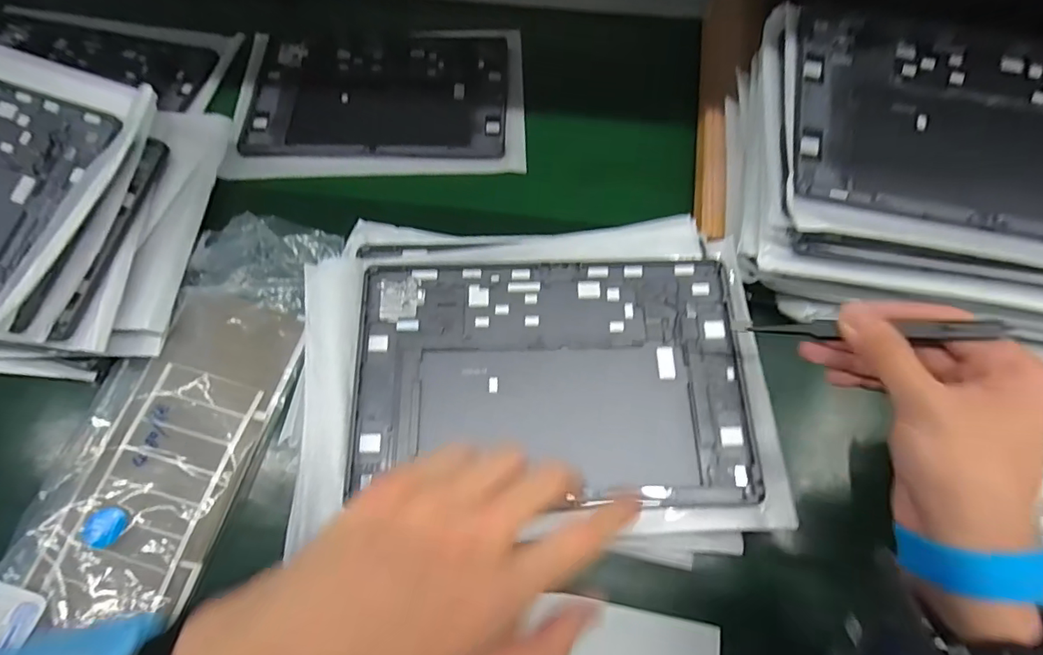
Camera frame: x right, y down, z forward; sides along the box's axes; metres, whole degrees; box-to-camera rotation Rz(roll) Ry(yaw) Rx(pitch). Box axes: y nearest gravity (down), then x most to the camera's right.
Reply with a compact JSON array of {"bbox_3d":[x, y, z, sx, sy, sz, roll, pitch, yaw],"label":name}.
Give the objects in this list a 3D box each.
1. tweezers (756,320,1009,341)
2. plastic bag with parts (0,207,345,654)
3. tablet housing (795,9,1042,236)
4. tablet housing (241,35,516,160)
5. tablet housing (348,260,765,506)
[{"bbox_3d":[0.183,0.001,0.267,0.112,0.006,0.011,1,64,25],"label":"tweezers"},{"bbox_3d":[-0.251,0.059,0.371,0.126,0.031,0.335,14,67,5],"label":"plastic bag with parts"},{"bbox_3d":[0.325,-0.142,0.360,0.261,0.009,0.159,9,73,2],"label":"tablet housing"},{"bbox_3d":[-0.141,-0.237,0.516,0.250,0.010,0.173,0,66,-1],"label":"tablet housing"},{"bbox_3d":[0.020,0.029,0.341,0.251,0.016,0.160,0,66,-1],"label":"tablet housing"}]

